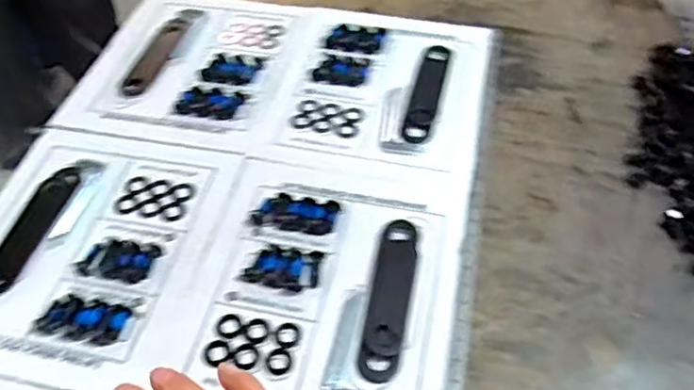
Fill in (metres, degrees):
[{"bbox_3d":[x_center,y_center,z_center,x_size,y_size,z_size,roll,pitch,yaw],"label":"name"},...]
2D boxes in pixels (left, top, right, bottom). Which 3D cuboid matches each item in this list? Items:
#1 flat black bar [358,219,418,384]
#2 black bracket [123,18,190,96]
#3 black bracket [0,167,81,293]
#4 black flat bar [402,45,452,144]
[{"bbox_3d":[0.031,0.071,0.448,0.031,0.005,0.127,4,46,10],"label":"flat black bar"},{"bbox_3d":[-0.193,-0.143,0.631,0.029,0.004,0.122,8,47,13],"label":"black bracket"},{"bbox_3d":[-0.251,0.023,0.498,0.031,0.004,0.121,7,47,13],"label":"black bracket"},{"bbox_3d":[0.076,-0.099,0.584,0.026,0.005,0.126,9,47,14],"label":"black flat bar"}]

